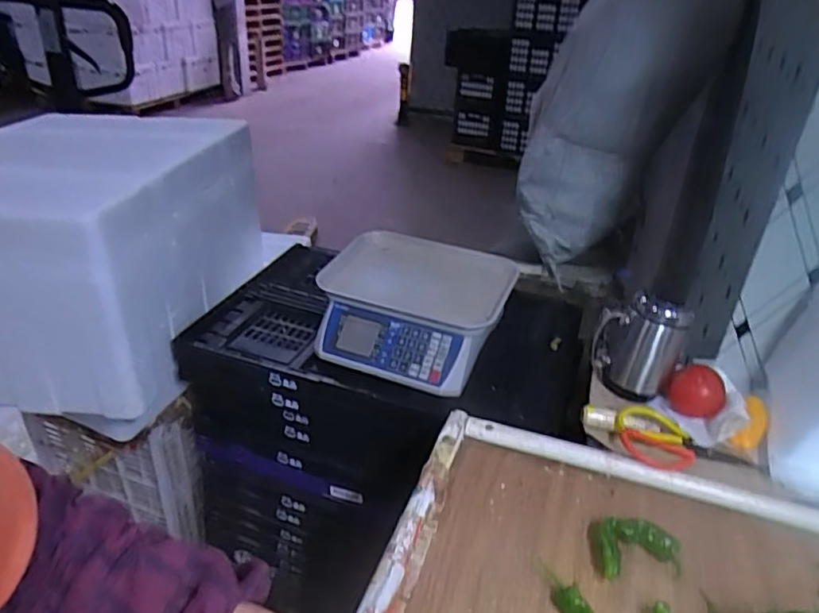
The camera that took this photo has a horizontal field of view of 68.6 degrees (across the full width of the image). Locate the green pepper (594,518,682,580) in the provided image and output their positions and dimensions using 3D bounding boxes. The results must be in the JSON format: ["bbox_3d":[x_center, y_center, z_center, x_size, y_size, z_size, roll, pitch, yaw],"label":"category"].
[{"bbox_3d":[0.233,0.248,0.609,0.079,0.026,0.059,5,31,0],"label":"green pepper"}]

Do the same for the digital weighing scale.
[{"bbox_3d":[-0.005,0.001,0.970,0.285,0.116,0.285,13,32,17],"label":"digital weighing scale"}]

